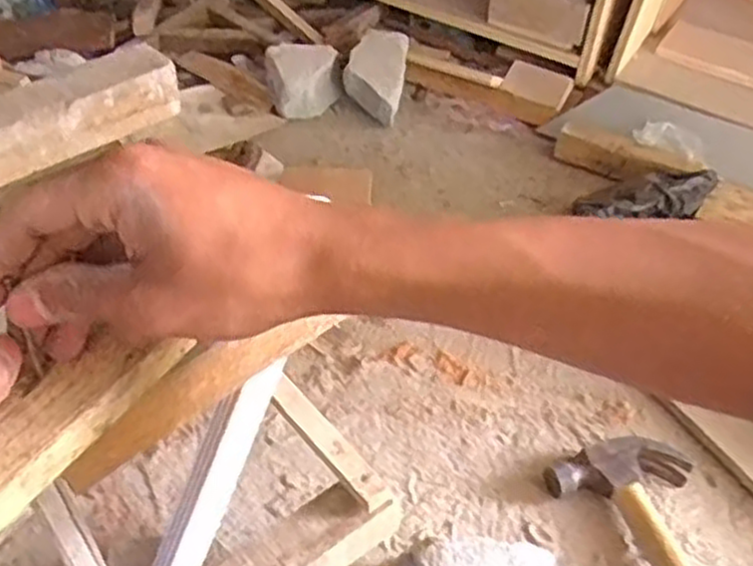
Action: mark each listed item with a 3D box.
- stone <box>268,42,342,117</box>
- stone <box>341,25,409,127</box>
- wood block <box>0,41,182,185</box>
[{"bbox_3d":[-0.101,-0.287,1.094,0.097,0.076,0.100,-2,45,-7],"label":"stone"},{"bbox_3d":[0.000,-0.295,1.103,0.083,0.094,0.130,7,44,3],"label":"stone"},{"bbox_3d":[-0.224,-0.105,0.514,0.196,0.039,0.052,-30,54,-30],"label":"wood block"}]

